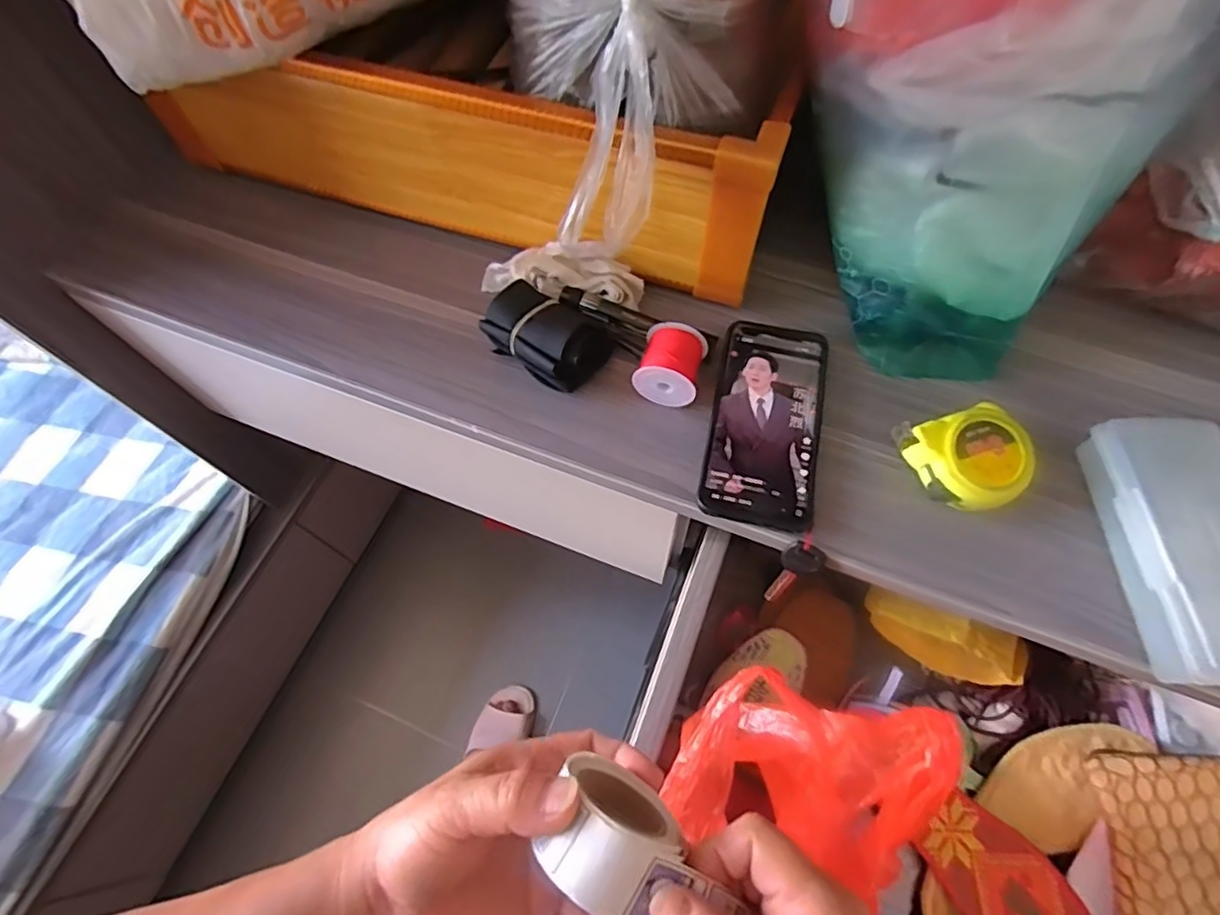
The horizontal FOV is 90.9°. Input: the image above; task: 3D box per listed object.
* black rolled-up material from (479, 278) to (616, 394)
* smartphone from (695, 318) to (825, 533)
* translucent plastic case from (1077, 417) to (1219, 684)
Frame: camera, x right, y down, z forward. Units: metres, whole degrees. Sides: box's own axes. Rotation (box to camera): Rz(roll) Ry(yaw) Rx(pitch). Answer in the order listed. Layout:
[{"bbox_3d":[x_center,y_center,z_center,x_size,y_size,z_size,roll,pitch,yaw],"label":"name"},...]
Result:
[{"bbox_3d":[-0.049,-0.098,0.467,0.094,0.045,0.068,33,69,16],"label":"black rolled-up material"},{"bbox_3d":[0.119,-0.030,0.451,0.080,0.006,0.170,12,65,7],"label":"smartphone"},{"bbox_3d":[0.367,0.056,0.382,0.076,0.041,0.166,-1,64,1],"label":"translucent plastic case"}]

